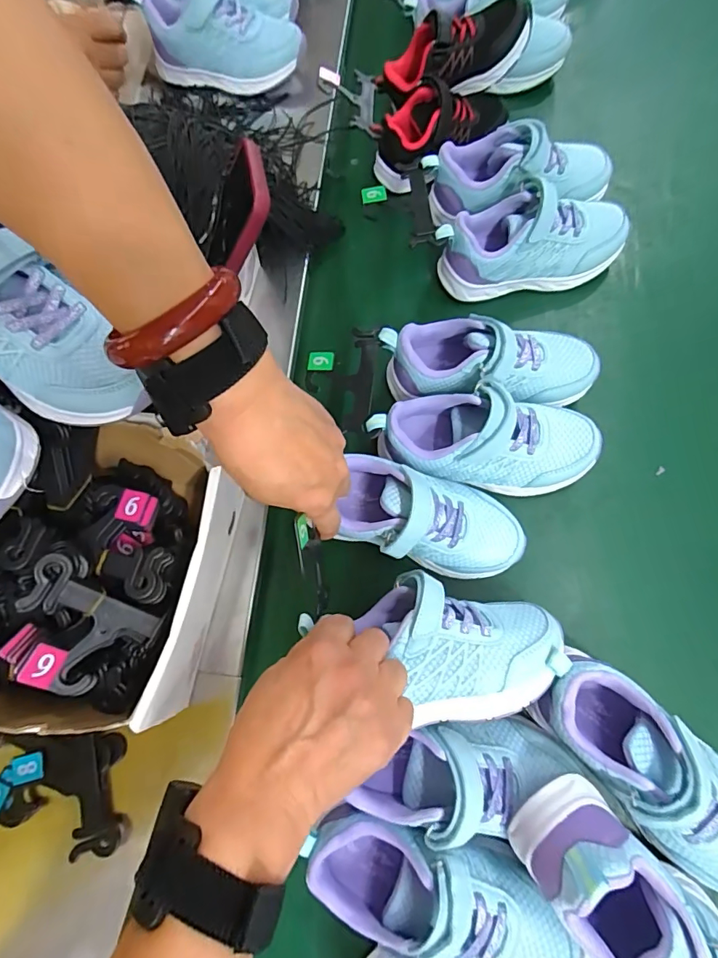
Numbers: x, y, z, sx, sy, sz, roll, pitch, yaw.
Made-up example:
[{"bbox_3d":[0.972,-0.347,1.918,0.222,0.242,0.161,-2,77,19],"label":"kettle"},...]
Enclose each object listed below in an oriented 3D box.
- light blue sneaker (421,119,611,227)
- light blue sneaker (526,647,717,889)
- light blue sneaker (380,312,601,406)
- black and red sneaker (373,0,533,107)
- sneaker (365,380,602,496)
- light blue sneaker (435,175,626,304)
[{"bbox_3d":[0.157,-0.301,0.463,0.180,0.077,0.069,0,73,5],"label":"light blue sneaker"},{"bbox_3d":[0.193,0.192,0.310,0.172,0.078,0.075,35,79,14],"label":"light blue sneaker"},{"bbox_3d":[0.113,-0.096,0.409,0.183,0.068,0.071,1,73,5],"label":"light blue sneaker"},{"bbox_3d":[0.094,-0.435,0.482,0.152,0.061,0.057,-7,72,16],"label":"black and red sneaker"},{"bbox_3d":[0.106,-0.031,0.393,0.178,0.079,0.072,9,74,7],"label":"sneaker"},{"bbox_3d":[0.165,-0.223,0.446,0.179,0.065,0.071,-5,73,3],"label":"light blue sneaker"}]

